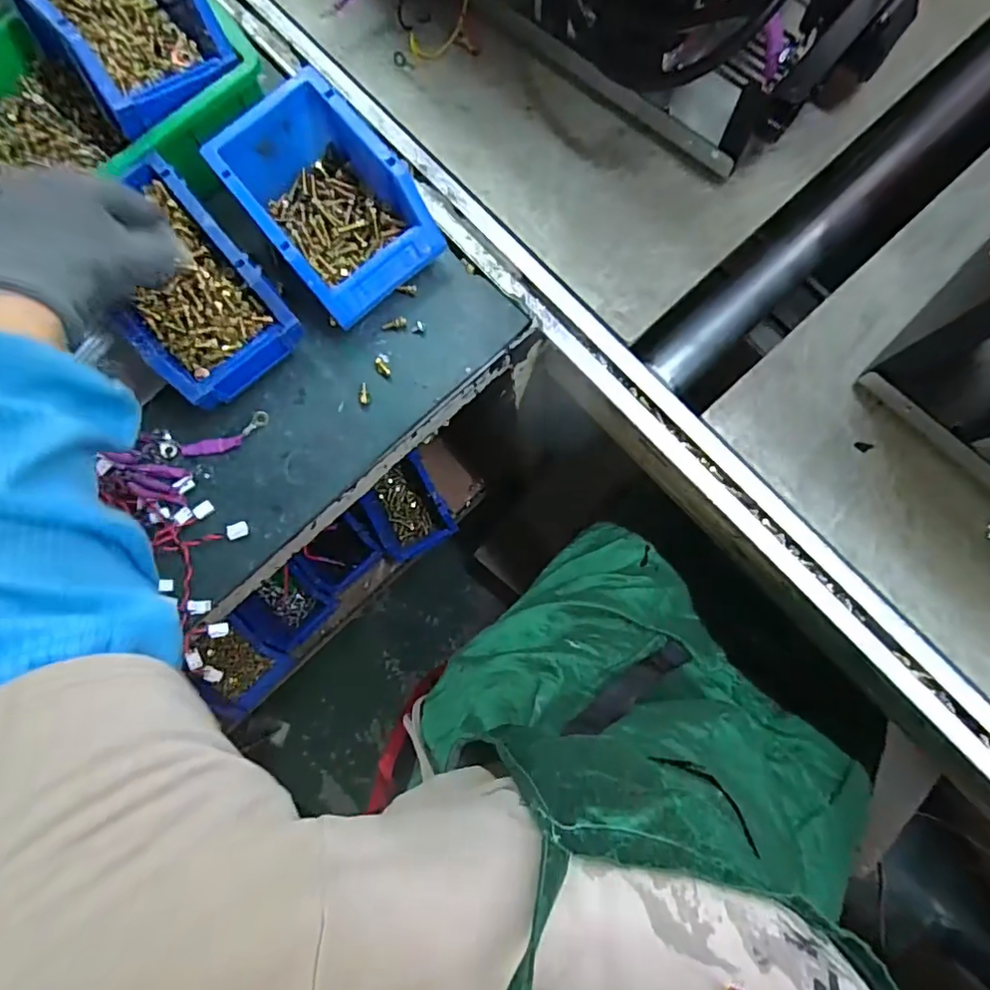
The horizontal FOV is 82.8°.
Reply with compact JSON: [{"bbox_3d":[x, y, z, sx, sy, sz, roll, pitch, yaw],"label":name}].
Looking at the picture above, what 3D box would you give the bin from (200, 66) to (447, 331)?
[{"bbox_3d":[-0.129,-0.228,0.442,0.110,0.072,0.159,-41,82,-1],"label":"bin"}]

